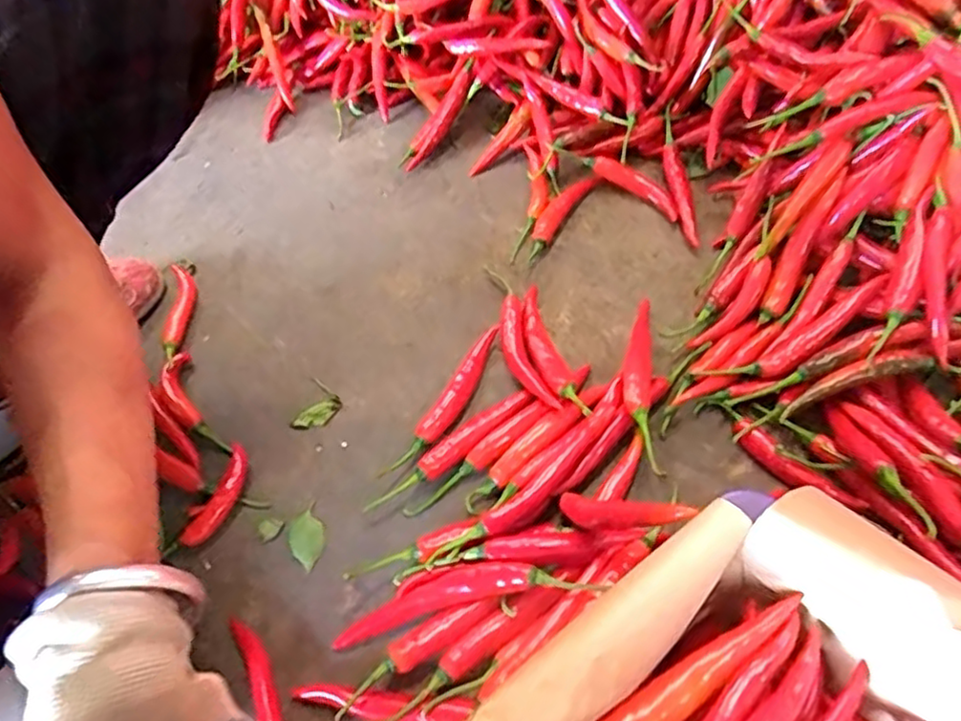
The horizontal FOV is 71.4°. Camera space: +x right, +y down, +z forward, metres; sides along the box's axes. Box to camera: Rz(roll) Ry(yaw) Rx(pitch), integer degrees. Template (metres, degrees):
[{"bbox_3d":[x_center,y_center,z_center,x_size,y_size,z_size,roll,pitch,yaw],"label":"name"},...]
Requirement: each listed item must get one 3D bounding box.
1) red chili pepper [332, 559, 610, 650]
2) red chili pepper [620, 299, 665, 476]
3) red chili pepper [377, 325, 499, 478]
[{"bbox_3d":[-0.011,0.142,0.409,0.162,0.012,0.038,-18,52,9],"label":"red chili pepper"},{"bbox_3d":[0.119,0.012,0.506,0.026,0.018,0.174,4,41,9],"label":"red chili pepper"},{"bbox_3d":[-0.024,0.033,0.518,0.022,0.018,0.147,25,59,22],"label":"red chili pepper"}]

